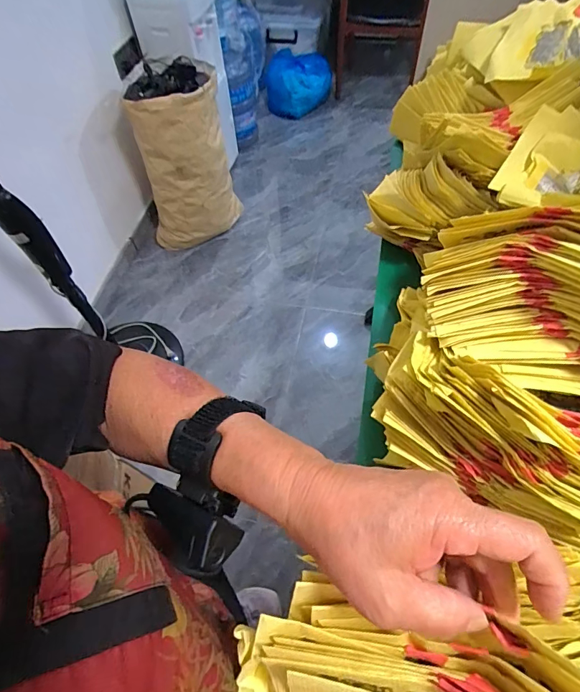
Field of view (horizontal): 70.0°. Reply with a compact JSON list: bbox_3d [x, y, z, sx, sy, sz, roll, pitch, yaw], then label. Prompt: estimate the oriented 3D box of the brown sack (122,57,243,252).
[{"bbox_3d":[-0.404,-0.740,1.656,0.333,0.590,0.367,2,60,2],"label":"brown sack"}]

